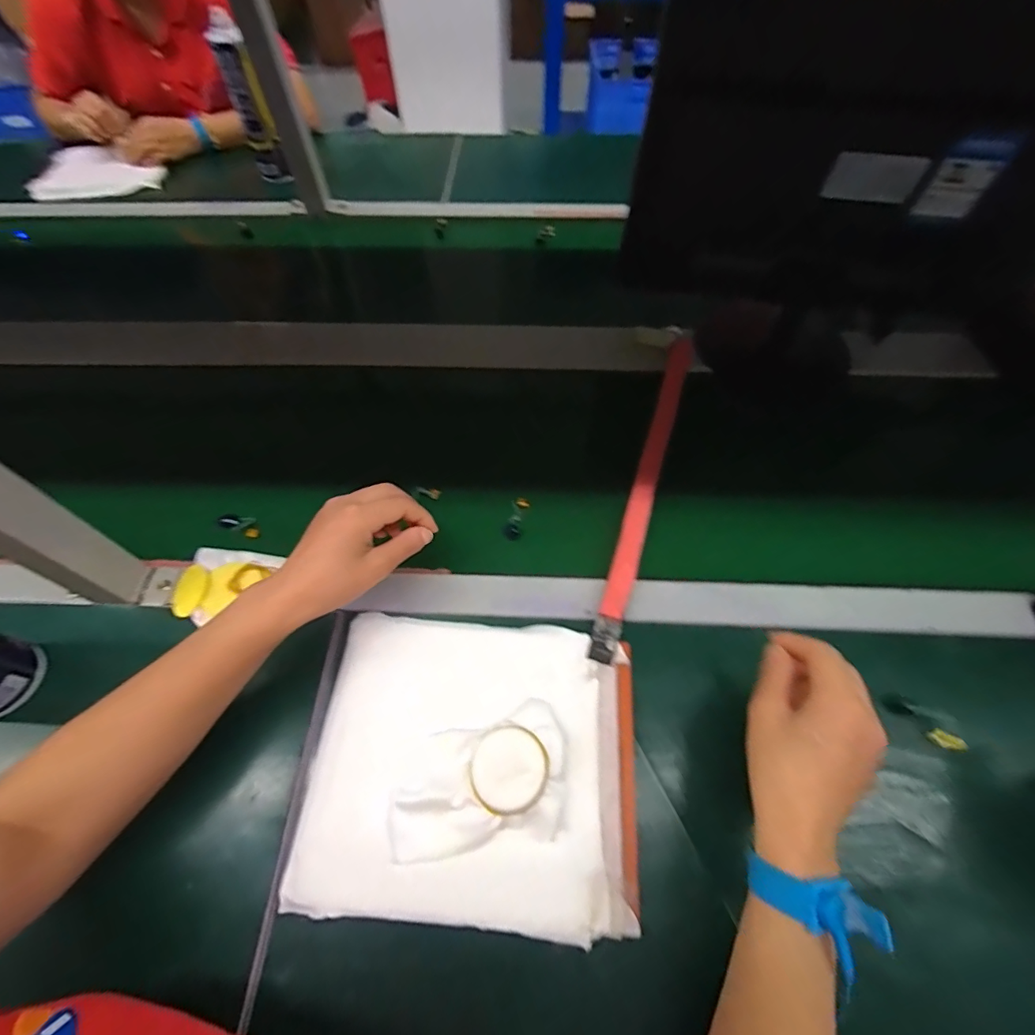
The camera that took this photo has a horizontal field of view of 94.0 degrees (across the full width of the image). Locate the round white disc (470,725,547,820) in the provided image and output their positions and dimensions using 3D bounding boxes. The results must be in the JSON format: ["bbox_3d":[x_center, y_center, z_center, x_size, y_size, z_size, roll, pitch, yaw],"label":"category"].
[{"bbox_3d":[-0.007,0.189,0.362,0.060,0.022,0.060,-1,58,1],"label":"round white disc"}]

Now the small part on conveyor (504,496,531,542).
[{"bbox_3d":[-0.001,0.001,0.524,0.019,0.006,0.055,13,59,10],"label":"small part on conveyor"}]

